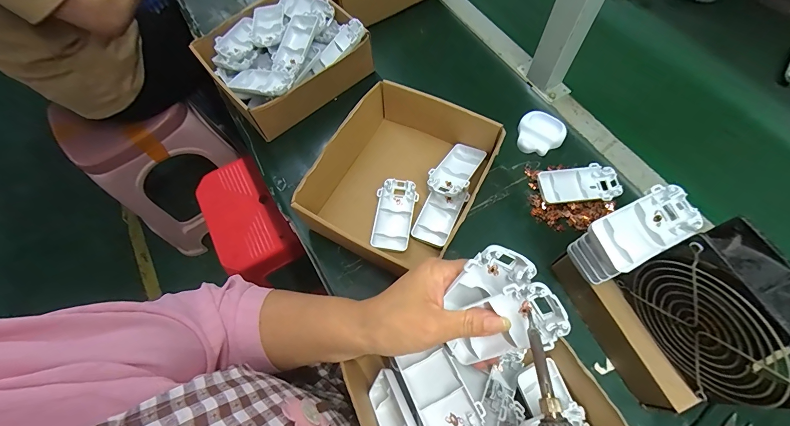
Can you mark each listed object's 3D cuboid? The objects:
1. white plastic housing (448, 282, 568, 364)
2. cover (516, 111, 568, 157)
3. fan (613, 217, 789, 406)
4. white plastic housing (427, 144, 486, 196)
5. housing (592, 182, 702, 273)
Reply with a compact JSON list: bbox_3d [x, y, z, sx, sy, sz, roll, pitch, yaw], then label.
[{"bbox_3d":[0.083,0.089,0.258,0.096,0.024,0.050,-49,65,29],"label":"white plastic housing"},{"bbox_3d":[0.202,-0.110,0.472,0.059,0.019,0.062,18,69,11],"label":"cover"},{"bbox_3d":[0.255,0.080,0.267,0.042,0.113,0.114,-21,67,-6],"label":"fan"},{"bbox_3d":[0.079,-0.056,0.439,0.046,0.019,0.098,30,53,15],"label":"white plastic housing"},{"bbox_3d":[0.213,0.012,0.288,0.094,0.017,0.045,-28,67,-9],"label":"housing"}]

